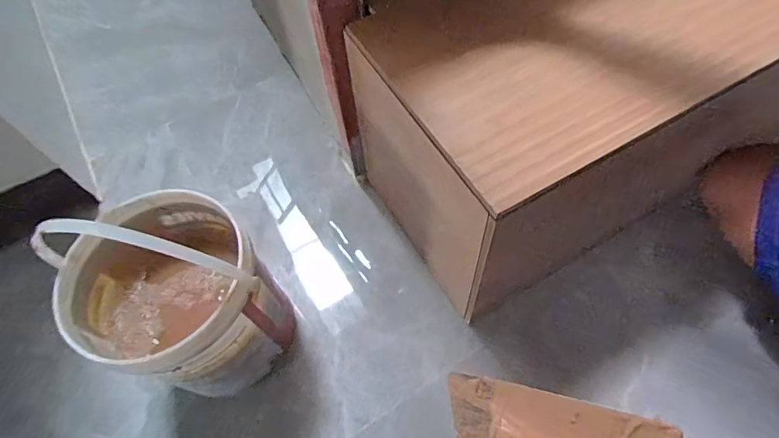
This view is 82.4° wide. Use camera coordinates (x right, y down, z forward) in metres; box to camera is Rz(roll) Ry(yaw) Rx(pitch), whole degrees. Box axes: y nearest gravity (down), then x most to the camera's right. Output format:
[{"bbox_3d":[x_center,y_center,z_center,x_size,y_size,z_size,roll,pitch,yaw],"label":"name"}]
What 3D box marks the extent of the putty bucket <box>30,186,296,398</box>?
[{"bbox_3d":[-0.217,0.081,0.465,0.181,0.271,0.165,39,70,22],"label":"putty bucket"}]

